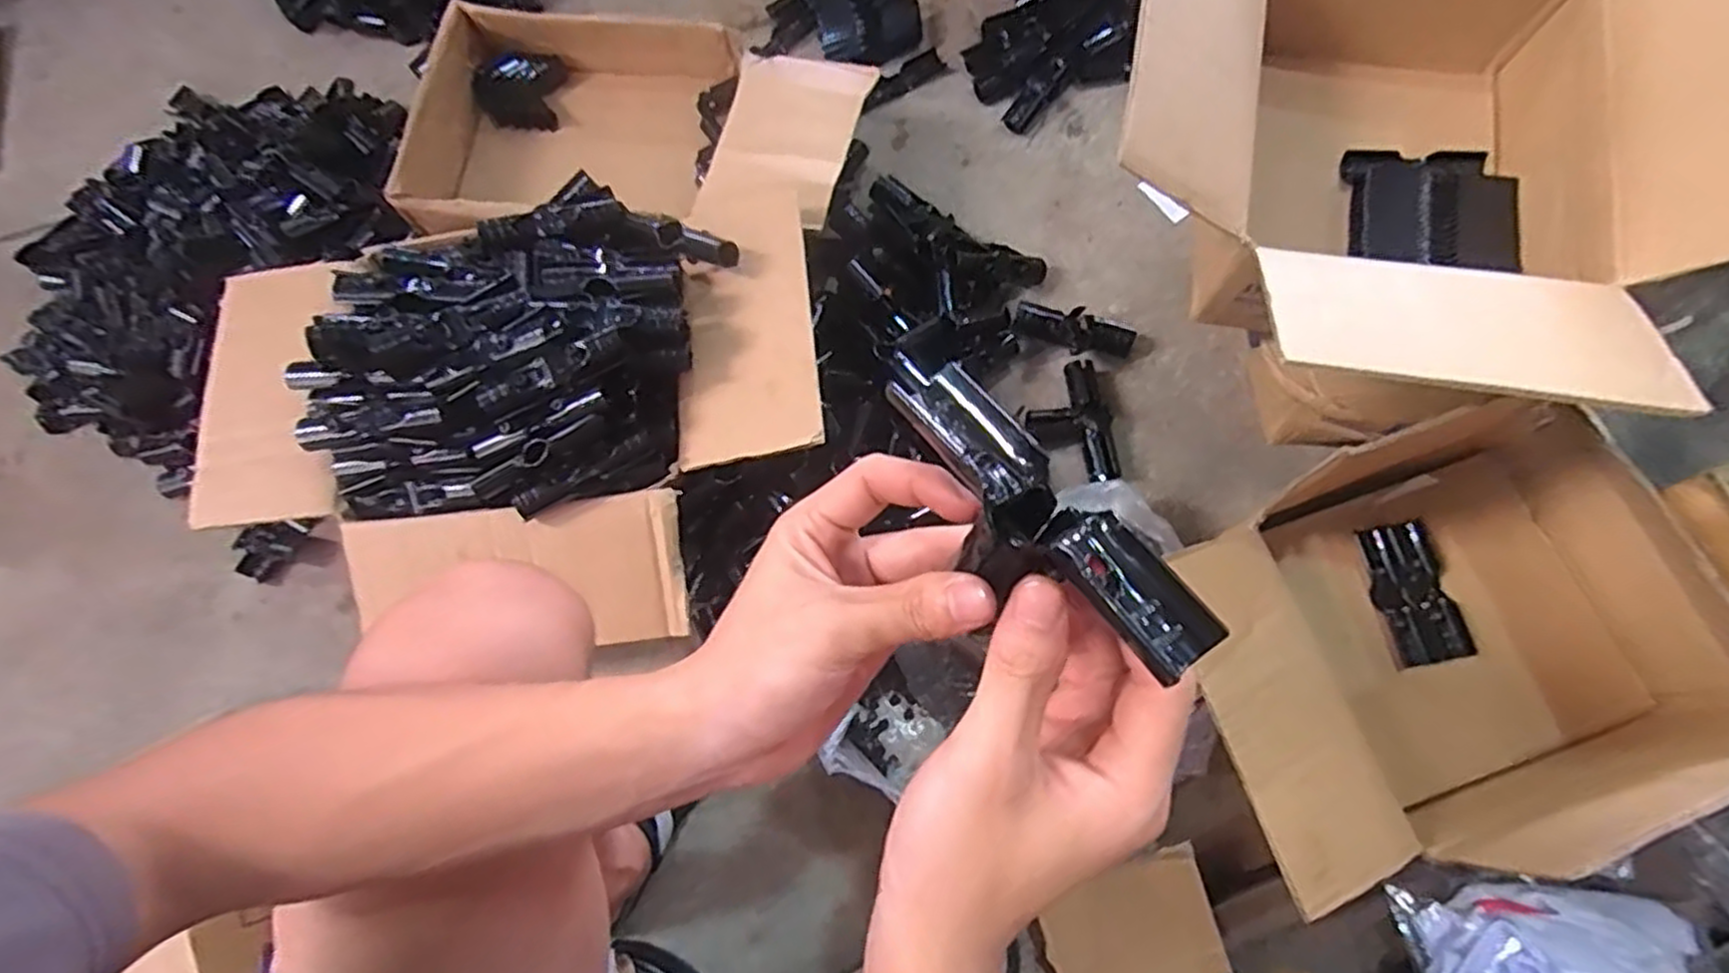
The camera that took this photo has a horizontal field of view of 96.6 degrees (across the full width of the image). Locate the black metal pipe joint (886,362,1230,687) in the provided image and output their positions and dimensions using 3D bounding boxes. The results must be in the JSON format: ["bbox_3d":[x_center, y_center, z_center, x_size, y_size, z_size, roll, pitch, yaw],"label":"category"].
[{"bbox_3d":[0.055,0.012,0.256,0.045,0.017,0.129,-39,70,-10],"label":"black metal pipe joint"}]

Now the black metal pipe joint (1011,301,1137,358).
[{"bbox_3d":[0.227,-0.169,0.835,0.133,0.051,0.060,22,75,9],"label":"black metal pipe joint"}]

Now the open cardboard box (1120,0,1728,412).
[{"bbox_3d":[0.432,-0.302,0.638,0.449,0.244,0.513,11,73,5],"label":"open cardboard box"}]

